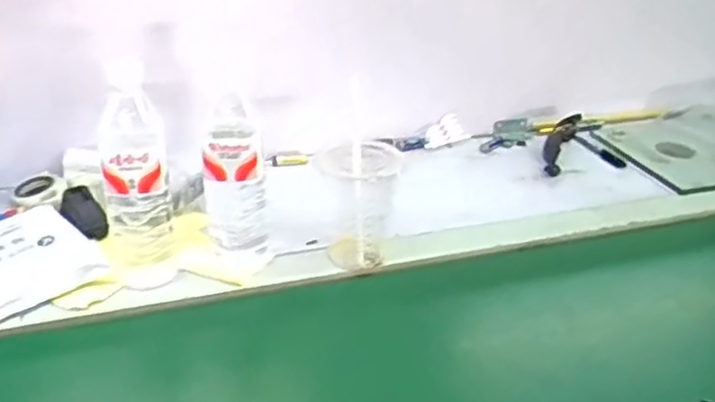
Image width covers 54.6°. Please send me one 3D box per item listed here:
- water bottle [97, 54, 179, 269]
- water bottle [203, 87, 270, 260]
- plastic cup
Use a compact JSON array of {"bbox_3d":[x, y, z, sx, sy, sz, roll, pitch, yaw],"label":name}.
[{"bbox_3d":[-0.214,-0.023,0.670,0.063,0.210,0.057,-8,32,-17],"label":"water bottle"},{"bbox_3d":[-0.126,-0.017,0.721,0.063,0.194,0.058,-2,31,-7],"label":"water bottle"},{"bbox_3d":[-0.001,0.000,0.773,0.092,0.129,0.081,3,31,2],"label":"plastic cup"}]

